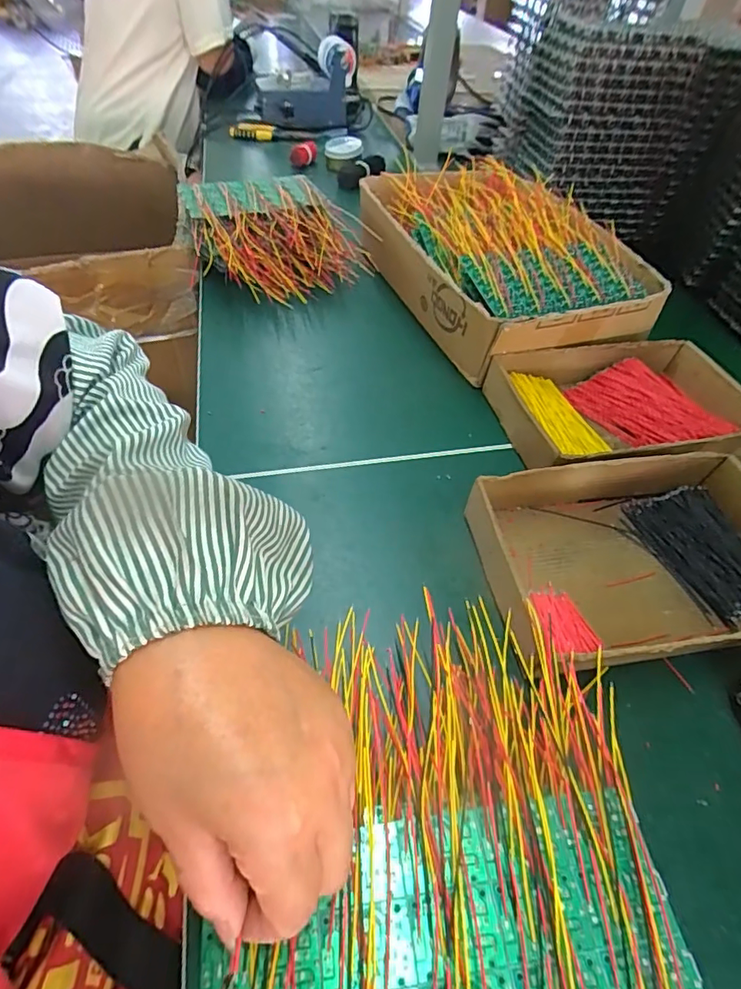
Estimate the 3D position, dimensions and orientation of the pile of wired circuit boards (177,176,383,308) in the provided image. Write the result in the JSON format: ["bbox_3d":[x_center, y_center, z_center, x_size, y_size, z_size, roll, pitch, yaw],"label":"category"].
[{"bbox_3d":[-0.134,-0.332,0.653,0.187,0.085,0.214,-36,60,-29],"label":"pile of wired circuit boards"}]

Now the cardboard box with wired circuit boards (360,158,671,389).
[{"bbox_3d":[0.149,-0.281,0.610,0.246,0.098,0.356,-13,51,-14],"label":"cardboard box with wired circuit boards"}]

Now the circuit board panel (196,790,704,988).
[{"bbox_3d":[0.033,0.177,0.186,0.175,0.009,0.101,-6,50,-6],"label":"circuit board panel"}]

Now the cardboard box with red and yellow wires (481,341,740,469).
[{"bbox_3d":[0.244,-0.084,0.484,0.231,0.042,0.156,-7,50,-11],"label":"cardboard box with red and yellow wires"}]

